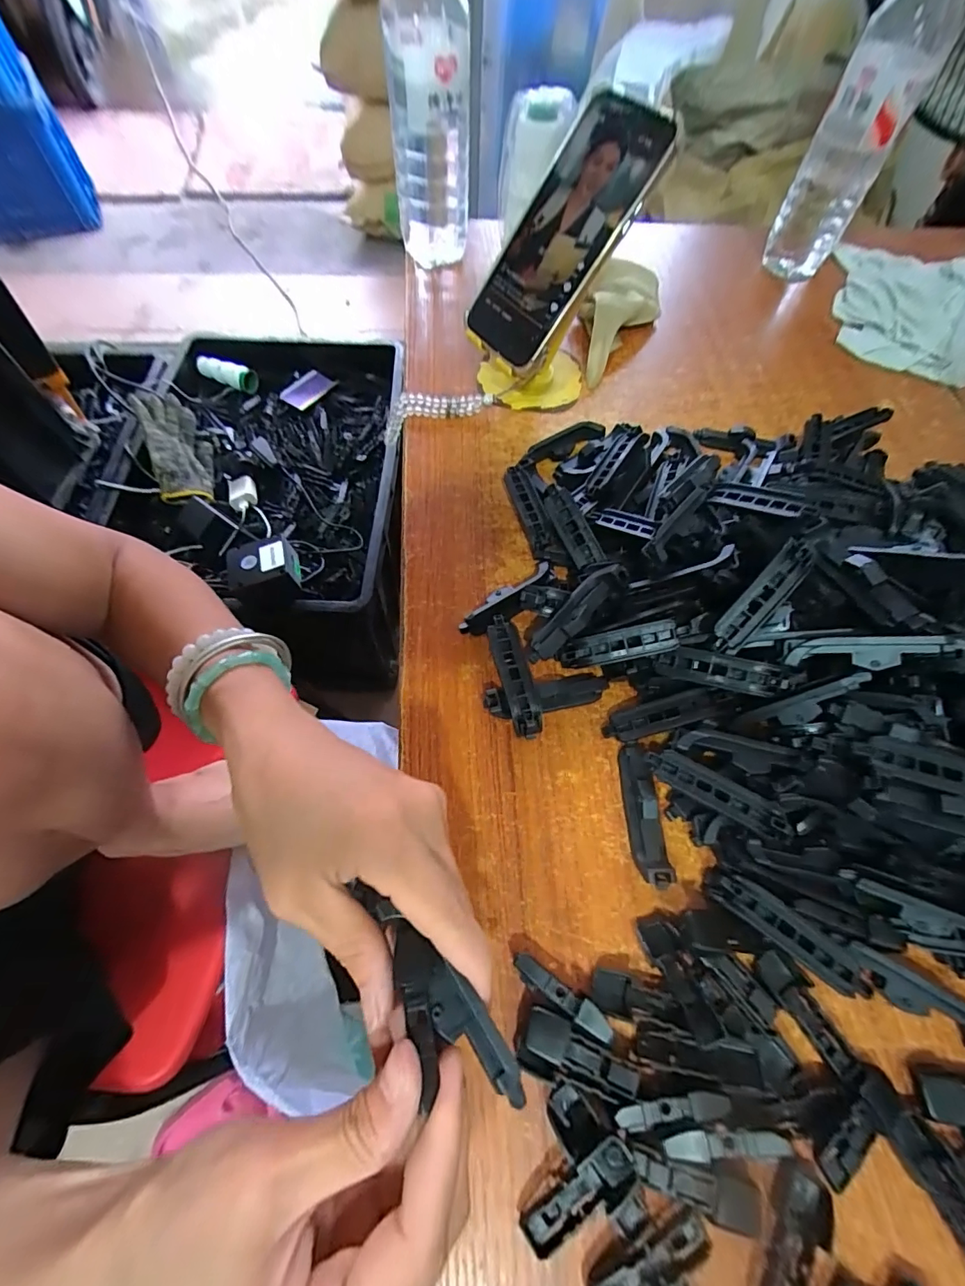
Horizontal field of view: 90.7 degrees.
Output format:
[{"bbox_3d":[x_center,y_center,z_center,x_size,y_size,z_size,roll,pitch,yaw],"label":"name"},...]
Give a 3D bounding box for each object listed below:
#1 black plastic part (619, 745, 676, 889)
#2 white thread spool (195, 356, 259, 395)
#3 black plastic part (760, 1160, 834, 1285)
[{"bbox_3d":[0.087,0.090,0.256,0.017,0.019,0.071,1,63,-2],"label":"black plastic part"},{"bbox_3d":[-0.476,-0.500,0.892,0.136,0.037,0.032,23,65,9],"label":"white thread spool"},{"bbox_3d":[0.122,0.238,0.186,0.017,0.006,0.051,31,66,13],"label":"black plastic part"}]

